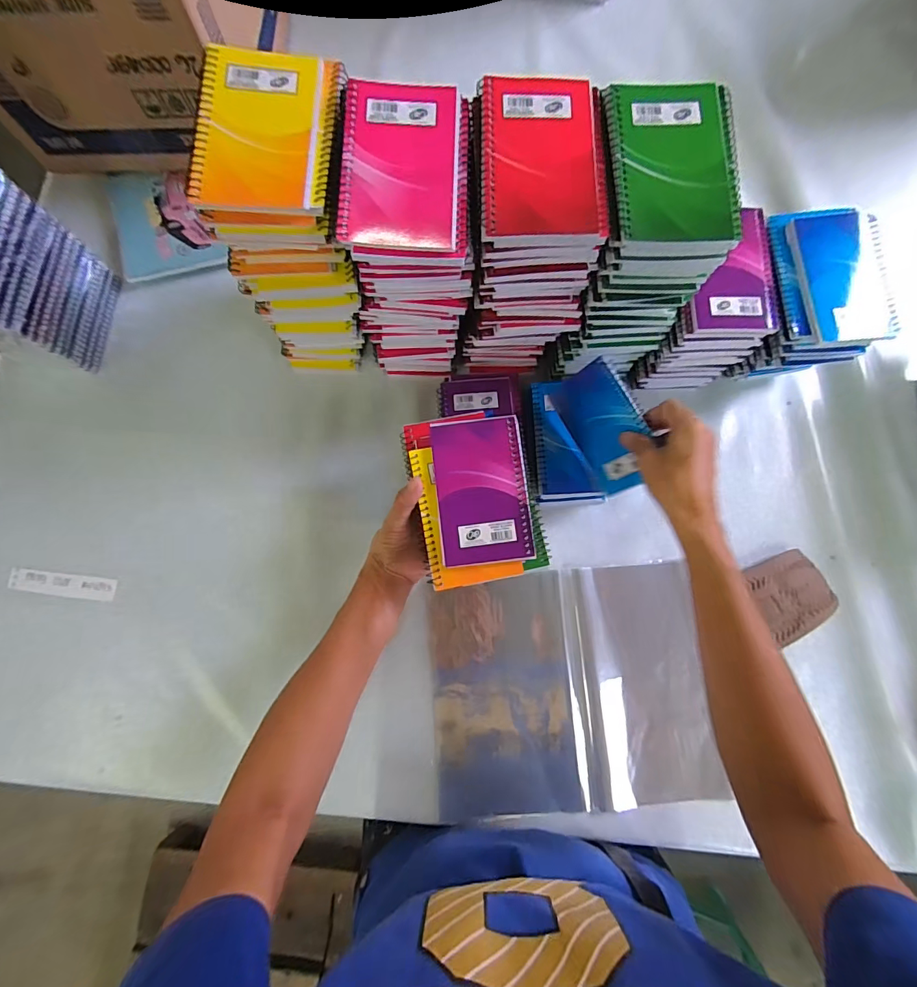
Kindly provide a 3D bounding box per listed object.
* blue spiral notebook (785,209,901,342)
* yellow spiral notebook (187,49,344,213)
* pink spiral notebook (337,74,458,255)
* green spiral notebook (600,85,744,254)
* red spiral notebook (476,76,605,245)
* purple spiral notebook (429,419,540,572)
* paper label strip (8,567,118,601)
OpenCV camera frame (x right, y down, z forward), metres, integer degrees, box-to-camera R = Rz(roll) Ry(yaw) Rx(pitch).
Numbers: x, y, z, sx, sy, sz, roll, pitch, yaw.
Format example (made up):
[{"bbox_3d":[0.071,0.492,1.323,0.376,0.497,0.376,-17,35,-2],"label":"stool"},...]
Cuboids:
[{"bbox_3d":[0.372,-0.209,0.419,0.083,0.010,0.133,-7,81,-2],"label":"blue spiral notebook"},{"bbox_3d":[-0.137,-0.261,0.315,0.095,0.013,0.128,2,81,-1],"label":"yellow spiral notebook"},{"bbox_3d":[-0.041,-0.238,0.314,0.081,0.008,0.129,1,81,-1],"label":"pink spiral notebook"},{"bbox_3d":[0.159,-0.238,0.318,0.092,0.013,0.134,-1,81,-1],"label":"green spiral notebook"},{"bbox_3d":[0.057,-0.244,0.318,0.081,0.009,0.127,-1,81,-1],"label":"red spiral notebook"},{"bbox_3d":[0.021,-0.003,0.395,0.081,0.011,0.132,-5,81,-2],"label":"purple spiral notebook"},{"bbox_3d":[-0.452,0.105,0.500,0.116,0.006,0.027,7,81,0],"label":"paper label strip"}]

